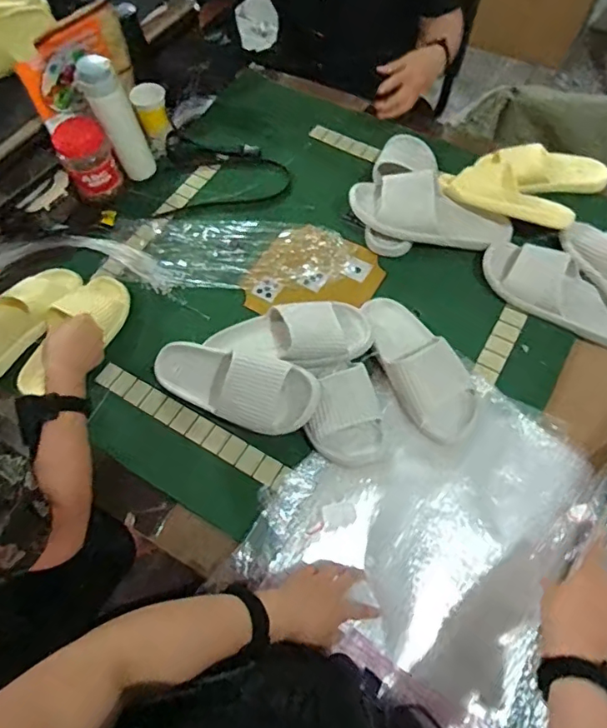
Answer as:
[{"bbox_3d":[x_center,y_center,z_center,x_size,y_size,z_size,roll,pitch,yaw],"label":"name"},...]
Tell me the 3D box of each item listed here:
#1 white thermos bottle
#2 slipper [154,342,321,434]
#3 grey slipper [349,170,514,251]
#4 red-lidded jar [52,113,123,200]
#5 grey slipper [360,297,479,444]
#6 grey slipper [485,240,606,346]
[{"bbox_3d":[-0.346,-0.449,0.991,0.079,0.220,0.069,-20,63,-9],"label":"white thermos bottle"},{"bbox_3d":[-0.109,0.026,0.776,0.261,0.075,0.106,20,85,14],"label":"slipper"},{"bbox_3d":[0.224,-0.268,0.940,0.288,0.076,0.103,16,63,10],"label":"grey slipper"},{"bbox_3d":[-0.408,-0.389,1.006,0.087,0.115,0.111,-29,65,-13],"label":"red-lidded jar"},{"bbox_3d":[0.173,-0.002,0.805,0.098,0.051,0.255,-22,63,-10],"label":"grey slipper"},{"bbox_3d":[0.413,-0.117,0.850,0.263,0.064,0.093,31,67,17],"label":"grey slipper"}]

